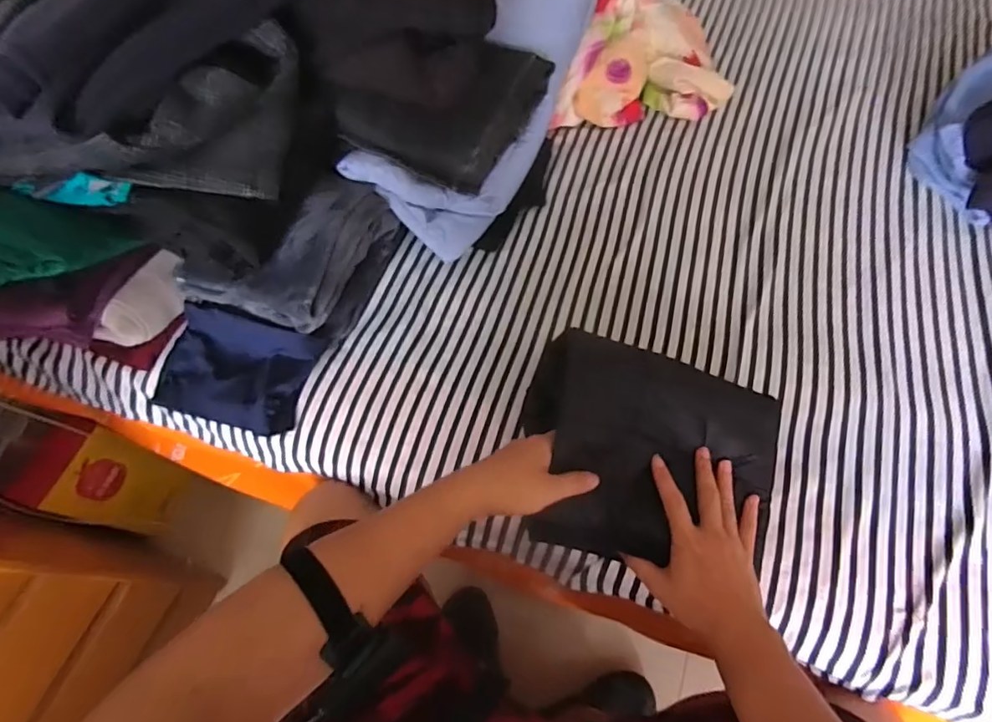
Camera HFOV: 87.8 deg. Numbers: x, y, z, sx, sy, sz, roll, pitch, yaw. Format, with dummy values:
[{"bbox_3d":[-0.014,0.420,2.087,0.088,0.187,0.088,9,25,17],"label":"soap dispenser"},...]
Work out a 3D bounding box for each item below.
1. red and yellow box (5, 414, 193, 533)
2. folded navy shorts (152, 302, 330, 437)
[{"bbox_3d":[-0.677,0.209,0.905,0.098,0.256,0.147,11,64,8],"label":"red and yellow box"},{"bbox_3d":[-0.348,0.009,0.681,0.196,0.056,0.140,12,65,9],"label":"folded navy shorts"}]

